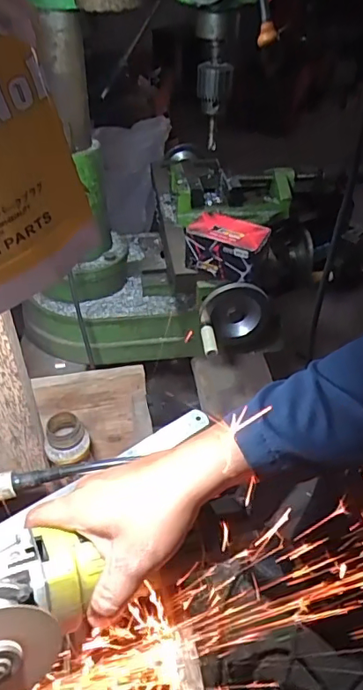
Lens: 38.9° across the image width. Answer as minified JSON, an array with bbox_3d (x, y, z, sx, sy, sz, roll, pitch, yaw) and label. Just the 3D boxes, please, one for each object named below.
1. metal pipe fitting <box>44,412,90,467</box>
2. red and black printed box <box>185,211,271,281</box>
[{"bbox_3d":[-0.129,0.105,0.577,0.047,0.037,0.043,-14,43,-17],"label":"metal pipe fitting"},{"bbox_3d":[0.066,-0.135,0.710,0.105,0.065,0.068,21,45,22],"label":"red and black printed box"}]

